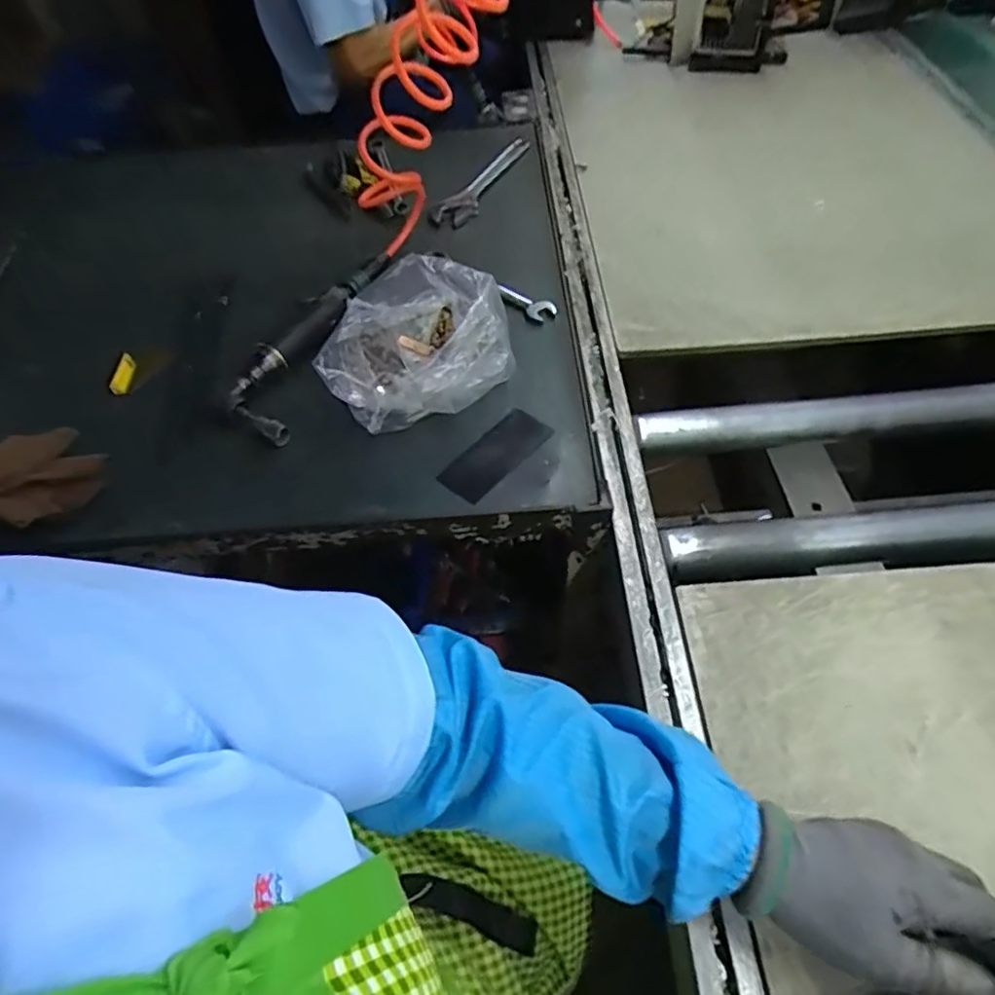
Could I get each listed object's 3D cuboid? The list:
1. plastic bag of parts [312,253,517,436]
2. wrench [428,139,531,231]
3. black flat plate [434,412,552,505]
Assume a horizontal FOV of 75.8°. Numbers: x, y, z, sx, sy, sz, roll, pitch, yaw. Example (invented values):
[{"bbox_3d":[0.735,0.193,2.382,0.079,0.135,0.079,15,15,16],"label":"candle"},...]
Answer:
[{"bbox_3d":[-0.082,-0.160,0.674,0.186,0.097,0.156,-7,55,-1],"label":"plastic bag of parts"},{"bbox_3d":[-0.022,-0.465,0.931,0.054,0.029,0.237,19,58,17],"label":"wrench"},{"bbox_3d":[0.001,-0.043,0.642,0.053,0.009,0.121,35,65,25],"label":"black flat plate"}]

